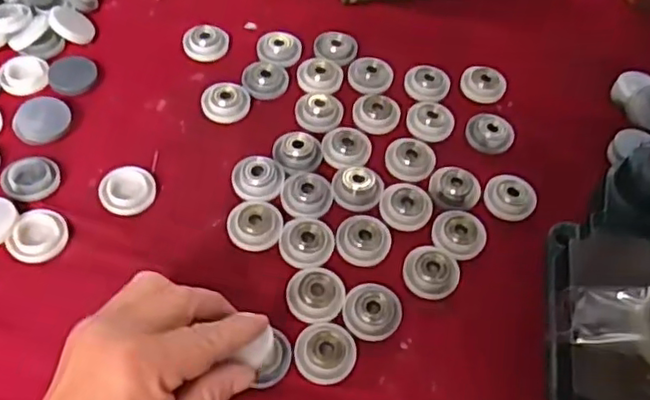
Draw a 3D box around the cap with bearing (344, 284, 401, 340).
[{"bbox_3d":[0.028,0.065,0.363,0.032,0.010,0.030,2,56,-3],"label":"cap with bearing"}]

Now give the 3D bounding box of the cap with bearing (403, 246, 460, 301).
[{"bbox_3d":[0.065,0.044,0.382,0.033,0.008,0.033,2,56,-3],"label":"cap with bearing"}]

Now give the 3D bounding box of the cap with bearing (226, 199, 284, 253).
[{"bbox_3d":[-0.044,0.015,0.390,0.034,0.012,0.030,31,59,15],"label":"cap with bearing"}]

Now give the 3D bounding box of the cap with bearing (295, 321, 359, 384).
[{"bbox_3d":[0.000,0.084,0.346,0.033,0.013,0.032,2,56,-3],"label":"cap with bearing"}]

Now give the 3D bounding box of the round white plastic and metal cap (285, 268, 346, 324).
[{"bbox_3d":[-0.006,0.056,0.365,0.033,0.012,0.031,26,58,12],"label":"round white plastic and metal cap"}]

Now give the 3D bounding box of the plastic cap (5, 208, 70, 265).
[{"bbox_3d":[-0.171,0.022,0.374,0.030,0.008,0.034,13,56,4],"label":"plastic cap"}]

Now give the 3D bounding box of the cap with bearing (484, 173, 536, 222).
[{"bbox_3d":[0.124,-0.002,0.416,0.033,0.013,0.027,24,58,11],"label":"cap with bearing"}]

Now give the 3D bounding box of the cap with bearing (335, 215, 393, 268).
[{"bbox_3d":[0.024,0.024,0.389,0.033,0.010,0.029,18,57,7],"label":"cap with bearing"}]

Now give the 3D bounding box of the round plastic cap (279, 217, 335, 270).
[{"bbox_3d":[-0.012,0.025,0.384,0.032,0.011,0.030,2,56,-3],"label":"round plastic cap"}]

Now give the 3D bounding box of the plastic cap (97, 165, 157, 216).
[{"bbox_3d":[-0.126,-0.006,0.398,0.033,0.009,0.032,2,56,-3],"label":"plastic cap"}]

